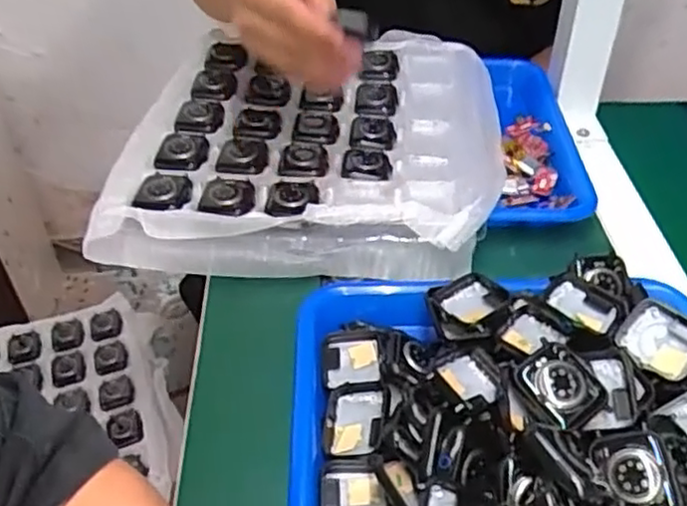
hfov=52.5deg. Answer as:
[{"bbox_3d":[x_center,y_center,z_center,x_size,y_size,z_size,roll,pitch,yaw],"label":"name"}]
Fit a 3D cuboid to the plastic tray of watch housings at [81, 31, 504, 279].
[{"bbox_3d":[-0.022,-0.100,0.601,0.300,0.045,0.322,1,42,4],"label":"plastic tray of watch housings"}]

